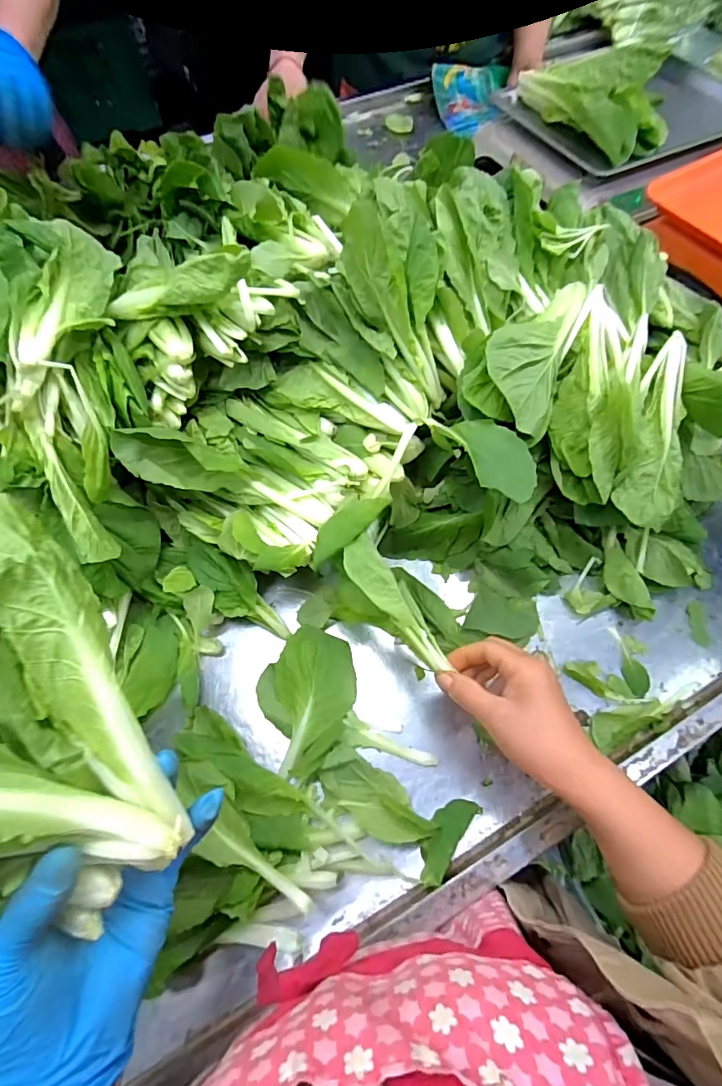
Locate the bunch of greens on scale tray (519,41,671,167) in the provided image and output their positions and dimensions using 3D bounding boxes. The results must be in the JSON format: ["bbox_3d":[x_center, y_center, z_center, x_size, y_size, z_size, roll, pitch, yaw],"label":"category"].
[{"bbox_3d":[0.318,-0.587,0.615,0.111,0.068,0.194,-26,69,-12],"label":"bunch of greens on scale tray"}]

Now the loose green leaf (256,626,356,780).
[{"bbox_3d":[-0.050,0.134,0.414,0.081,0.011,0.118,18,67,7],"label":"loose green leaf"}]

